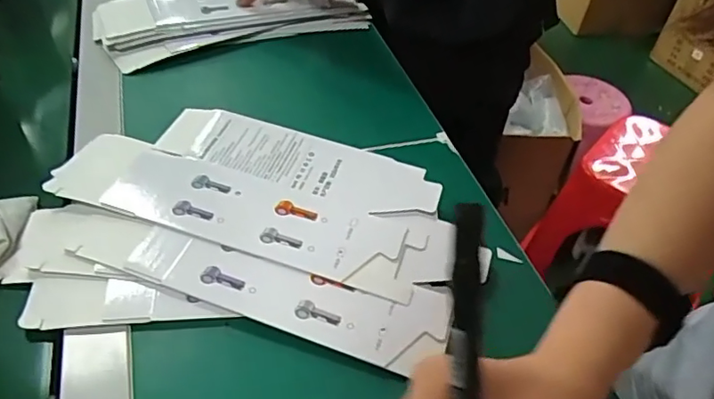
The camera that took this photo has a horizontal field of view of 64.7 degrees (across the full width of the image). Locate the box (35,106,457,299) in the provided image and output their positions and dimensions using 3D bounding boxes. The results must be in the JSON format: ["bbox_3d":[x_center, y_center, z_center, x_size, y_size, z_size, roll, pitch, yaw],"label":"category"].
[{"bbox_3d":[-0.074,-0.011,0.460,0.305,0.010,0.133,16,48,7],"label":"box"}]

